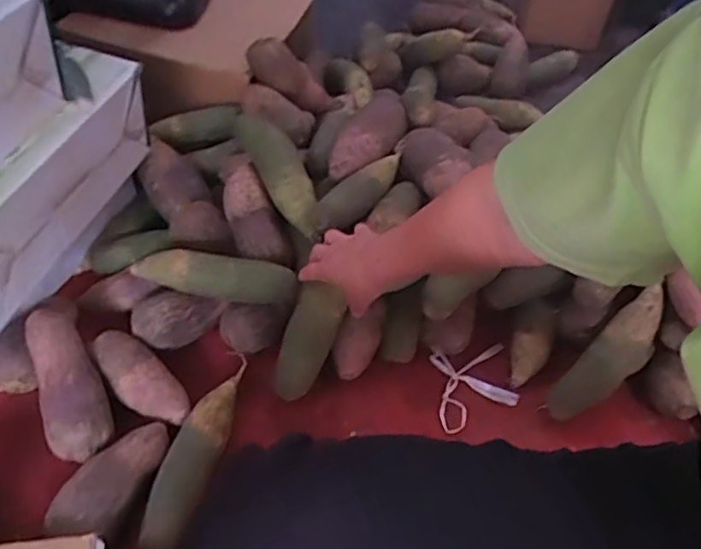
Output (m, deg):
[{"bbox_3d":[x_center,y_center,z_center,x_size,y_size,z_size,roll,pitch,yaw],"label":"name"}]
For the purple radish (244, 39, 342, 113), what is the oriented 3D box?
[{"bbox_3d":[-0.089,-0.317,0.993,0.062,0.067,0.184,46,15,31],"label":"purple radish"}]

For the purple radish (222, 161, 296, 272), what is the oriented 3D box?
[{"bbox_3d":[-0.129,-0.072,0.806,0.059,0.049,0.162,-20,70,-22],"label":"purple radish"}]

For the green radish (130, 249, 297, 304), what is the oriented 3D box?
[{"bbox_3d":[-0.173,0.002,0.764,0.210,0.049,0.047,8,47,2],"label":"green radish"}]

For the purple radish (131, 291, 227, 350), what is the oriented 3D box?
[{"bbox_3d":[-0.221,0.052,0.783,0.113,0.058,0.061,-16,51,-19],"label":"purple radish"}]

